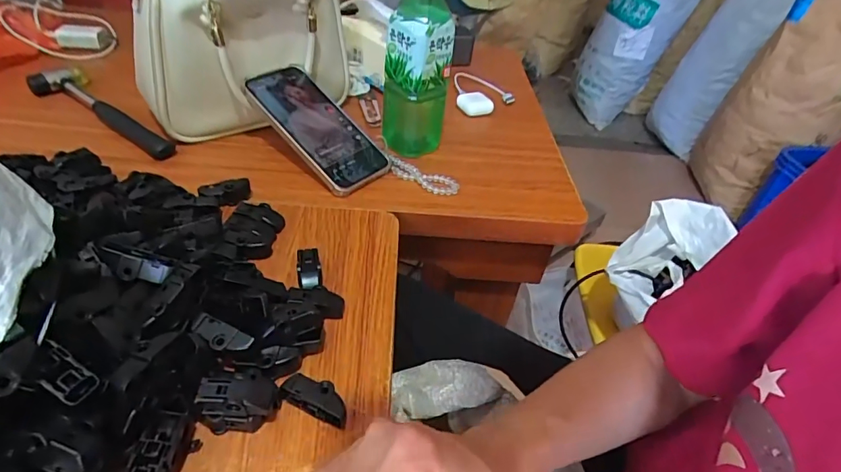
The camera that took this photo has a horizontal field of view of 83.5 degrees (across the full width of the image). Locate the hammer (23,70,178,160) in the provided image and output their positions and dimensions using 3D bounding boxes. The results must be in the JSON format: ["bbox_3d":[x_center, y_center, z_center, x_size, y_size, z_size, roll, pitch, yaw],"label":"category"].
[{"bbox_3d":[-0.374,-0.145,0.549,0.248,0.024,0.059,31,46,25],"label":"hammer"}]

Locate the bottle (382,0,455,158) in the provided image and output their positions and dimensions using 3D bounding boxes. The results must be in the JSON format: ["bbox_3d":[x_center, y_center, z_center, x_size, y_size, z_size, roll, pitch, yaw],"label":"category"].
[{"bbox_3d":[-0.002,-0.192,0.524,0.069,0.209,0.079,6,41,-2],"label":"bottle"}]

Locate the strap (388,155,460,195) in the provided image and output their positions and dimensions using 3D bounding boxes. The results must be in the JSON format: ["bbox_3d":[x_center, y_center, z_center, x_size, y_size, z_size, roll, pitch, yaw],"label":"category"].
[{"bbox_3d":[0.001,-0.066,0.522,0.086,0.012,0.031,20,42,14],"label":"strap"}]

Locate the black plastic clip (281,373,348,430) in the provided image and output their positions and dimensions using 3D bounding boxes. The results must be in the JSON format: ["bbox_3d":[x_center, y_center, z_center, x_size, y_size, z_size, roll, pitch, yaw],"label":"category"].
[{"bbox_3d":[-0.069,0.108,0.308,0.045,0.018,0.021,15,42,9],"label":"black plastic clip"}]

